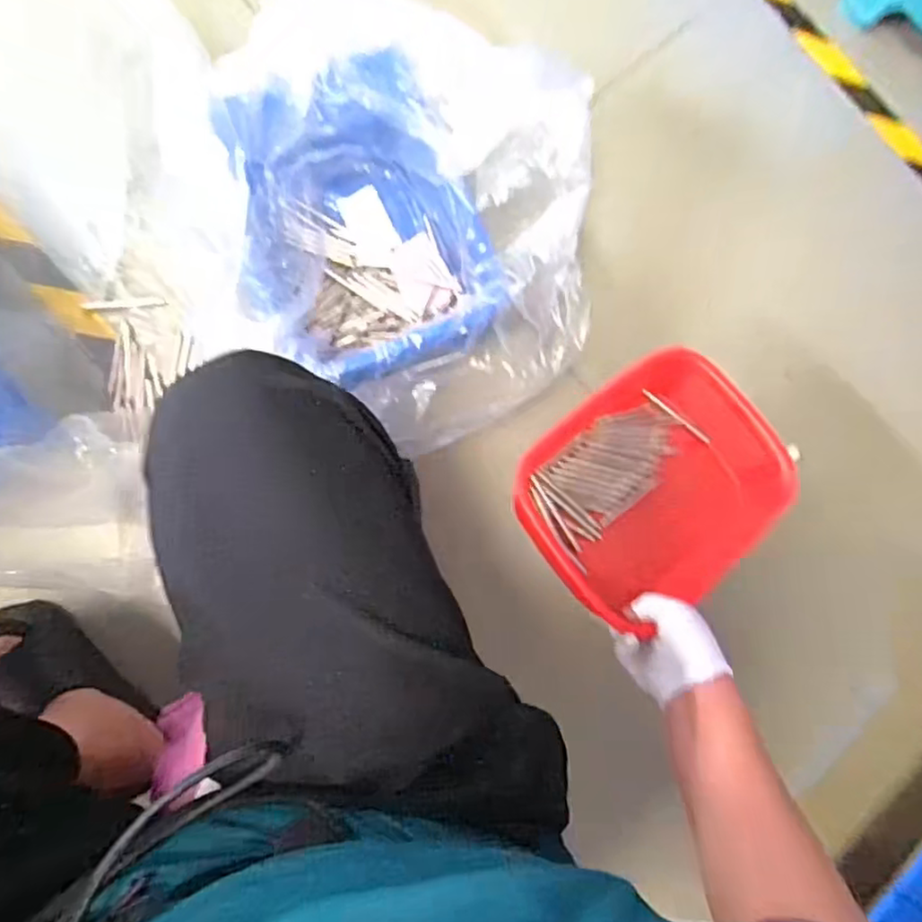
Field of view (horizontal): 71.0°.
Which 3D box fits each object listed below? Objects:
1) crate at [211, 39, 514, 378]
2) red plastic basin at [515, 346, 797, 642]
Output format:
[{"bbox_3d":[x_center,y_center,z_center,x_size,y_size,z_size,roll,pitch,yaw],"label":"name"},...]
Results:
[{"bbox_3d":[-0.119,-0.245,0.740,0.252,0.182,0.294,-24,88,-10],"label":"crate"},{"bbox_3d":[0.196,0.024,0.675,0.268,0.116,0.205,-34,89,-10],"label":"red plastic basin"}]

